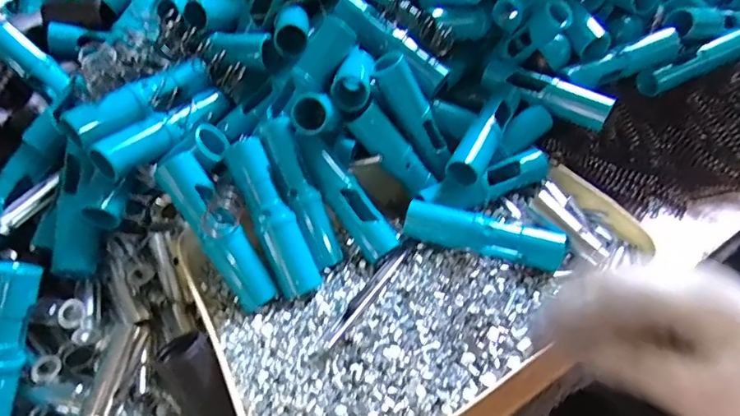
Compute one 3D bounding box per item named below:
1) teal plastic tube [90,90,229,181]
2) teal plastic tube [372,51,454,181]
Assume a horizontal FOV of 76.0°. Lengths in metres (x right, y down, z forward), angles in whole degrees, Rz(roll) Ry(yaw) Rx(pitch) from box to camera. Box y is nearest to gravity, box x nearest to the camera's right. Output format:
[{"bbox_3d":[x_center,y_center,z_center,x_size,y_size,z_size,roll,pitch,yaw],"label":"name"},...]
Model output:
[{"bbox_3d":[-0.159,-0.065,0.375,0.024,0.024,0.119,21,48,30],"label":"teal plastic tube"},{"bbox_3d":[0.041,-0.078,0.409,0.024,0.114,0.028,-16,33,31],"label":"teal plastic tube"}]

